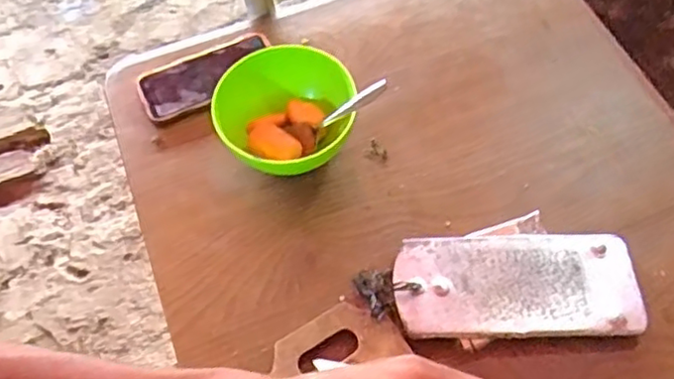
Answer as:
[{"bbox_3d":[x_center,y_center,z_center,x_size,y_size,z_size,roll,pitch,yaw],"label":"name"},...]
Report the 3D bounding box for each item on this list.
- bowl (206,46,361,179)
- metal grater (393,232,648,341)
[{"bbox_3d":[-0.057,-0.075,0.718,0.154,0.083,0.143,0,63,2],"label":"bowl"},{"bbox_3d":[0.177,0.096,0.648,0.233,0.021,0.107,-3,63,1],"label":"metal grater"}]

